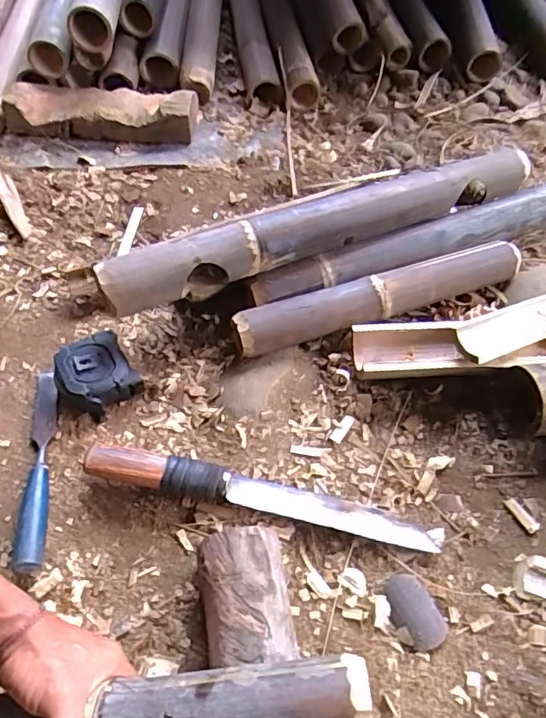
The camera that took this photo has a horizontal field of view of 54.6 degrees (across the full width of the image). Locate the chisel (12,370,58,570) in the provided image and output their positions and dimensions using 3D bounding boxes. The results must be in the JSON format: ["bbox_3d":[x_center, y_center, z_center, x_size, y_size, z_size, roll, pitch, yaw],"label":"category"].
[{"bbox_3d":[-0.242,0.103,0.547,0.026,0.025,0.229,-8,55,-7],"label":"chisel"}]

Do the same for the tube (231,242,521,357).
[{"bbox_3d":[0.138,-0.079,0.659,0.388,0.057,0.056,-19,57,-14],"label":"tube"}]

